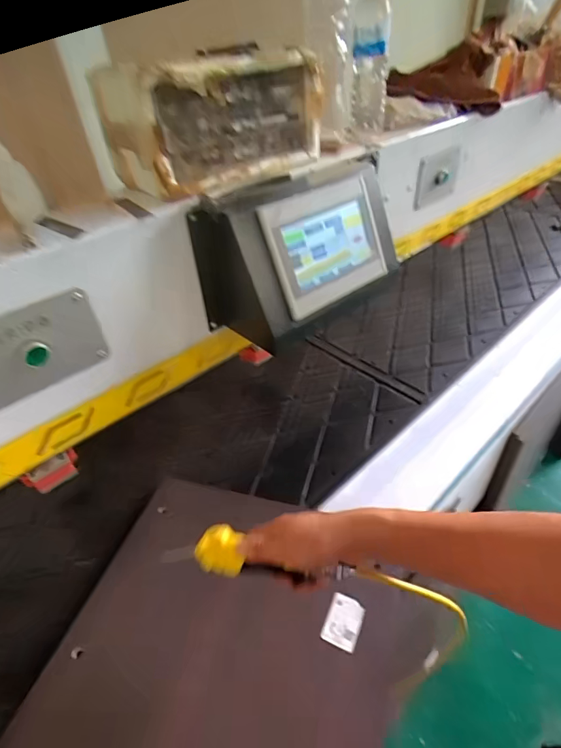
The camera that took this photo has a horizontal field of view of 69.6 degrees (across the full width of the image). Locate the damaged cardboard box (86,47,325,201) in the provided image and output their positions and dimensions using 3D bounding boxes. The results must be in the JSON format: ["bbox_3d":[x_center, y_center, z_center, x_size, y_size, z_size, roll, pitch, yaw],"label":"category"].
[{"bbox_3d":[-0.081,-0.334,0.534,0.248,0.128,0.155,-33,47,-30],"label":"damaged cardboard box"}]

